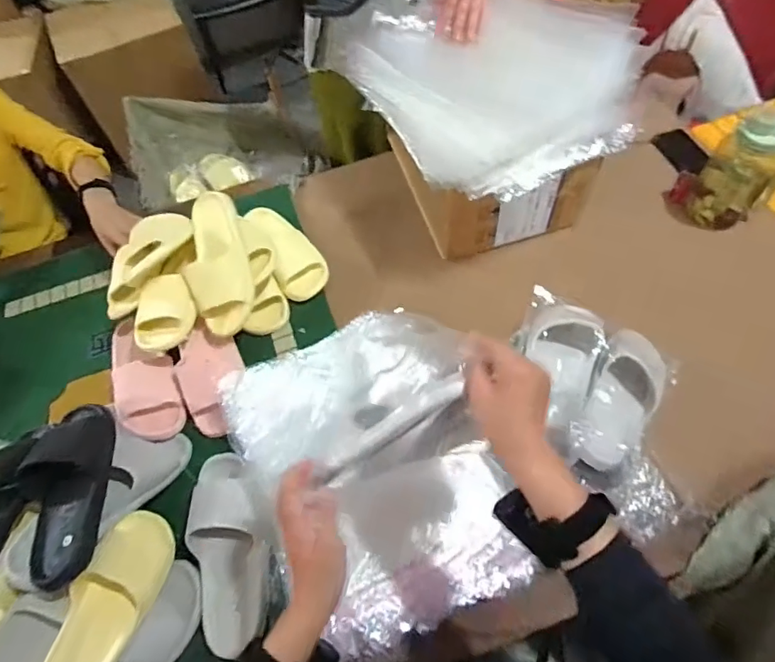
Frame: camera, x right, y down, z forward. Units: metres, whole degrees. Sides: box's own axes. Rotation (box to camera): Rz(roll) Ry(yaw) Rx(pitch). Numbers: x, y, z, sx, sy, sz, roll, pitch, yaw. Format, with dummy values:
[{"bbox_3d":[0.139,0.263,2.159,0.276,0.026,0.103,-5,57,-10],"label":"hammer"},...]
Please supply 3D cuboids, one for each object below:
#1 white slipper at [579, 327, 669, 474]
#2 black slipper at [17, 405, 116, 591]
[{"bbox_3d":[0.362,0.091,0.762,0.100,0.077,0.268,26,65,18],"label":"white slipper"},{"bbox_3d":[-0.441,0.214,0.679,0.106,0.058,0.247,-11,60,-2],"label":"black slipper"}]

